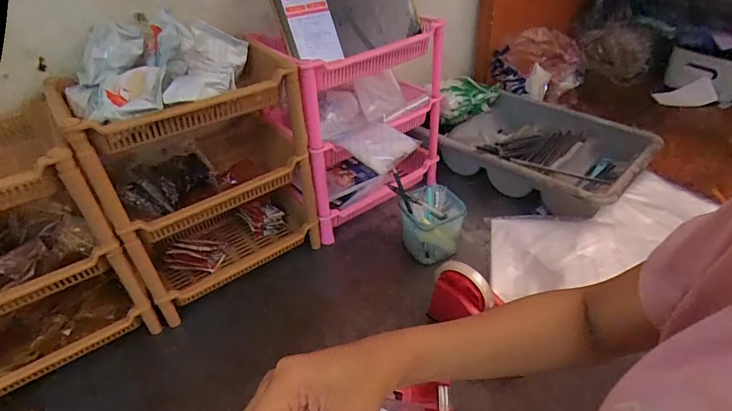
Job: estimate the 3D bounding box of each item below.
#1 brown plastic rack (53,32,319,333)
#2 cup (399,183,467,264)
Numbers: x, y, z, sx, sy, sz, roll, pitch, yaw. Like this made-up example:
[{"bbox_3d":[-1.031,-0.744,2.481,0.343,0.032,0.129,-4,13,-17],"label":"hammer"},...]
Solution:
[{"bbox_3d":[-0.245,-0.047,0.694,0.307,0.342,0.220,-21,42,-22],"label":"brown plastic rack"},{"bbox_3d":[0.119,0.035,0.752,0.109,0.121,0.092,-4,37,0],"label":"cup"}]

